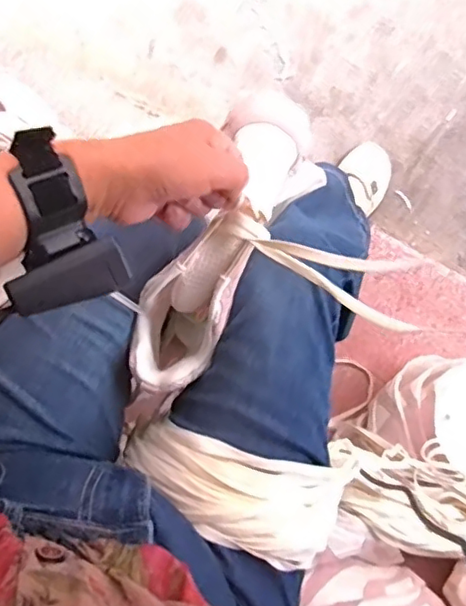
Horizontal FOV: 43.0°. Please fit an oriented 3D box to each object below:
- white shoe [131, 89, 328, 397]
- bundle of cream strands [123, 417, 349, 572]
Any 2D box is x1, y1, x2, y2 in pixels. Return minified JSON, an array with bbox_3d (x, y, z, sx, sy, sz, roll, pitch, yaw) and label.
[{"bbox_3d":[-0.009,-0.044,0.472,0.074,0.089,0.250,30,99,6],"label":"white shoe"},{"bbox_3d":[-0.002,0.146,0.474,0.180,0.085,0.075,21,85,0],"label":"bundle of cream strands"}]

